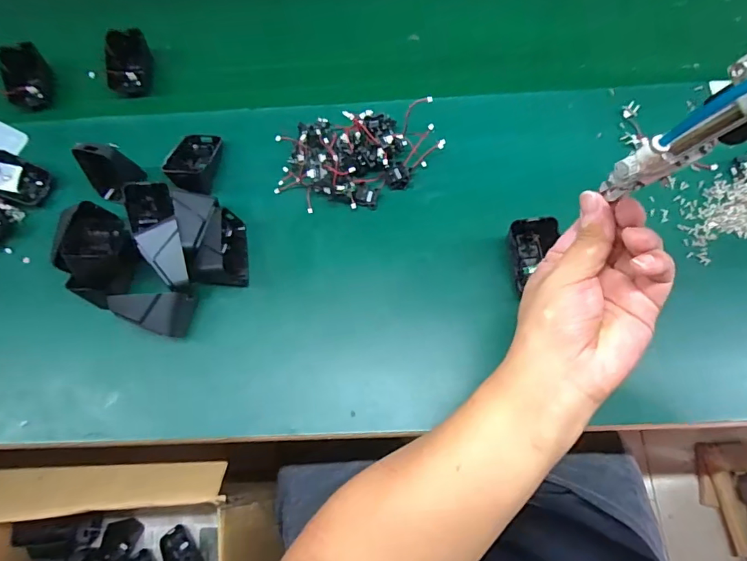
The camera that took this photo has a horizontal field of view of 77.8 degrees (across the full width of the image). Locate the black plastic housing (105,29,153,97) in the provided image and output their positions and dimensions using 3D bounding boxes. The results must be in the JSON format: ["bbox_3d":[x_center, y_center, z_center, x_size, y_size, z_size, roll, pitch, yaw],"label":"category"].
[{"bbox_3d":[-0.279,-0.247,0.526,0.046,0.029,0.069,-7,70,1],"label":"black plastic housing"}]

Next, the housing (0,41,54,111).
[{"bbox_3d":[-0.394,-0.229,0.521,0.041,0.027,0.067,-17,70,-3],"label":"housing"}]

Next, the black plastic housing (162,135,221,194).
[{"bbox_3d":[-0.185,-0.124,0.473,0.043,0.032,0.071,4,71,5],"label":"black plastic housing"}]

